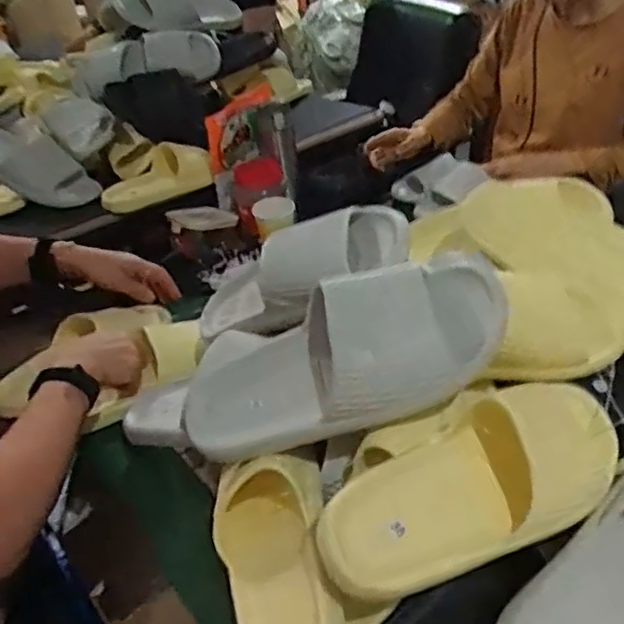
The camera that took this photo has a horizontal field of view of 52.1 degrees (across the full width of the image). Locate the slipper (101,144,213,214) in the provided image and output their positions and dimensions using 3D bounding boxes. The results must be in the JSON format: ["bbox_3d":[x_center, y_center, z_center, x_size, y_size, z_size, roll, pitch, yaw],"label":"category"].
[{"bbox_3d":[-0.278,-0.236,1.146,0.203,0.075,0.068,-30,39,-10],"label":"slipper"}]

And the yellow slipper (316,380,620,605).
[{"bbox_3d":[0.124,0.127,0.484,0.257,0.070,0.111,-17,62,-11],"label":"yellow slipper"}]

